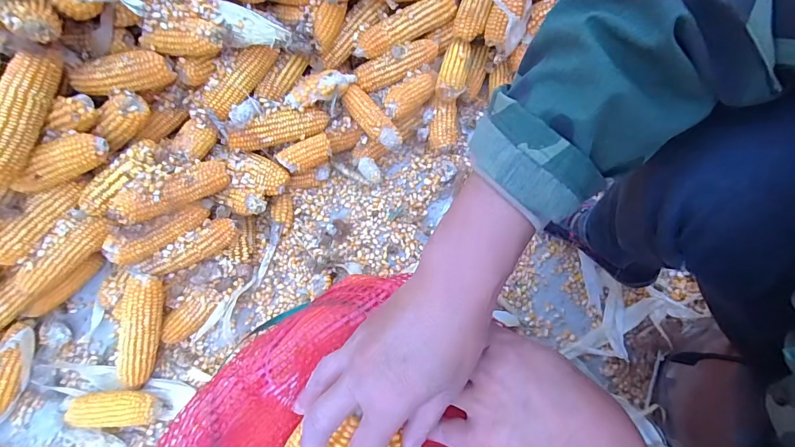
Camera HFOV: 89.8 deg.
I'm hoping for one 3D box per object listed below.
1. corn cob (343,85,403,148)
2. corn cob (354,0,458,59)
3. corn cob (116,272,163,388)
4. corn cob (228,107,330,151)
[{"bbox_3d":[-0.042,-0.176,0.663,0.041,0.035,0.119,-41,77,-9],"label":"corn cob"},{"bbox_3d":[0.013,-0.332,0.665,0.186,0.040,0.043,-27,75,-6],"label":"corn cob"},{"bbox_3d":[-0.380,0.160,0.588,0.050,0.044,0.175,12,99,5],"label":"corn cob"},{"bbox_3d":[-0.187,-0.153,0.634,0.155,0.041,0.040,-19,74,-18],"label":"corn cob"}]

